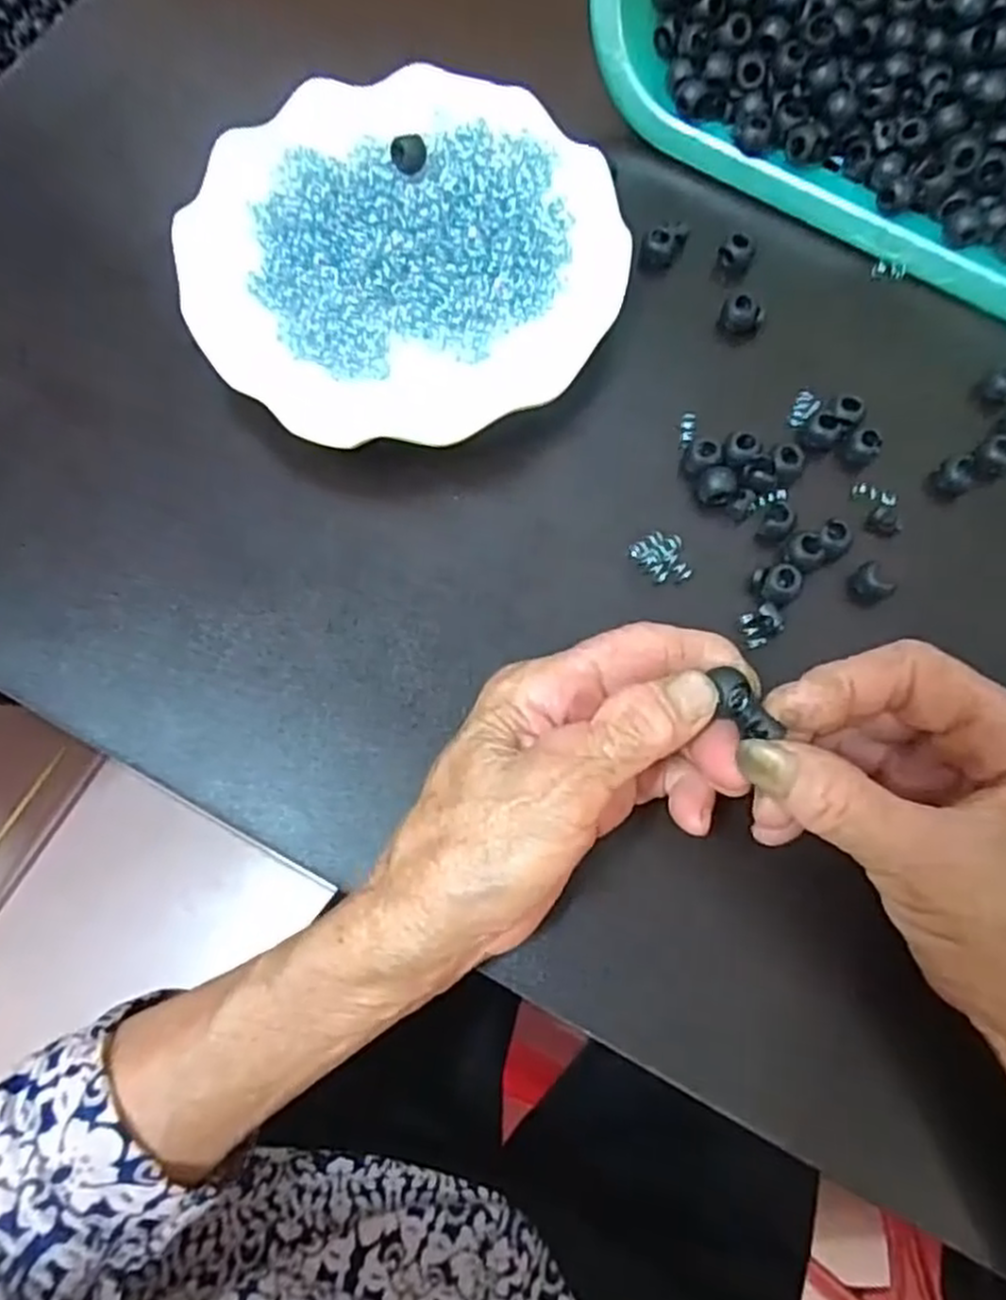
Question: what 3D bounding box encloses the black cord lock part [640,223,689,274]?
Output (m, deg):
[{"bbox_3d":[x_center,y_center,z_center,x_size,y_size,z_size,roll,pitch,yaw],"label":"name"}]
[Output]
[{"bbox_3d":[0.074,-0.186,0.346,0.017,0.017,0.019,22,75,6],"label":"black cord lock part"}]

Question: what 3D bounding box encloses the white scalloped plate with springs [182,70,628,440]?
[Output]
[{"bbox_3d":[-0.042,-0.167,0.331,0.178,0.029,0.173,0,74,0],"label":"white scalloped plate with springs"}]

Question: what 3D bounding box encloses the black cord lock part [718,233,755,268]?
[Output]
[{"bbox_3d":[0.104,-0.178,0.341,0.014,0.015,0.010,23,75,5],"label":"black cord lock part"}]

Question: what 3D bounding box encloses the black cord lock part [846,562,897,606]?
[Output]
[{"bbox_3d":[0.145,-0.025,0.302,0.009,0.015,0.016,-35,77,-10],"label":"black cord lock part"}]

